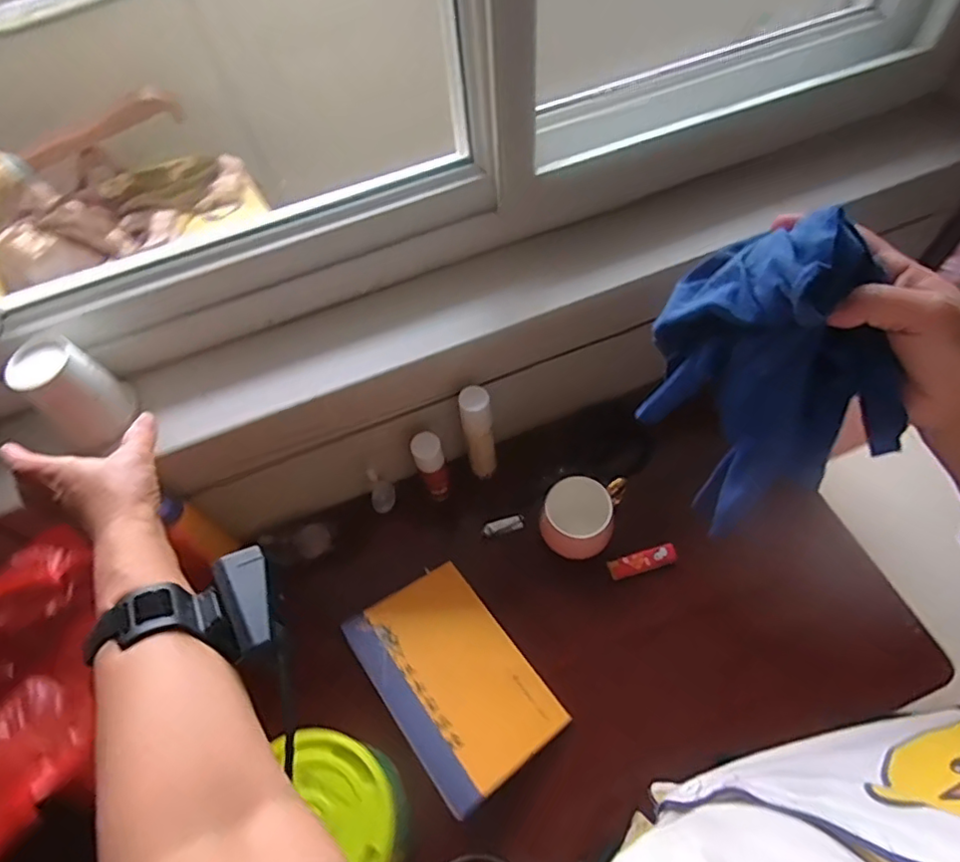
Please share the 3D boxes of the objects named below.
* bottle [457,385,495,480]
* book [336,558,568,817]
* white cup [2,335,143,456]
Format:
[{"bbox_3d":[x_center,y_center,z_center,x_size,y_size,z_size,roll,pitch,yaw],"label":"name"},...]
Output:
[{"bbox_3d":[-0.001,0.005,0.665,0.031,0.148,0.029,-13,59,-3],"label":"bottle"},{"bbox_3d":[-0.025,0.248,0.605,0.141,0.017,0.207,-26,59,-30],"label":"book"},{"bbox_3d":[-0.365,-0.035,0.538,0.065,0.089,0.069,-2,59,3],"label":"white cup"}]

